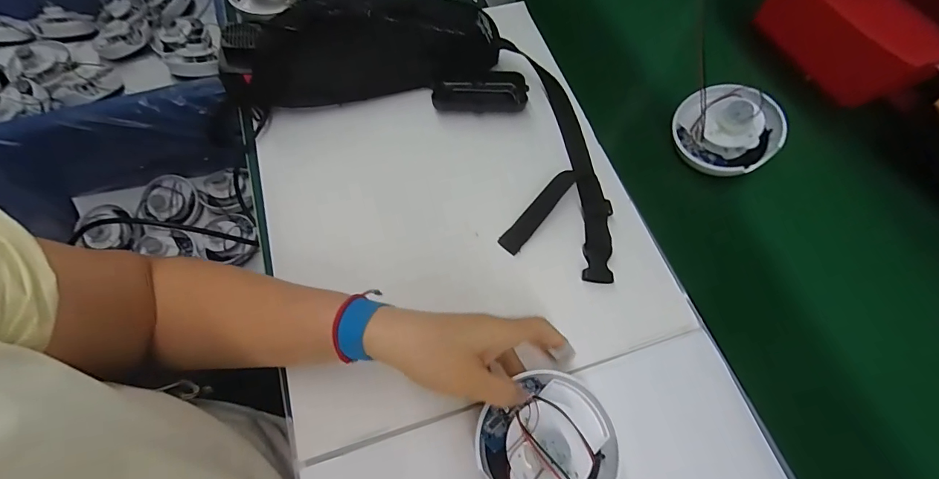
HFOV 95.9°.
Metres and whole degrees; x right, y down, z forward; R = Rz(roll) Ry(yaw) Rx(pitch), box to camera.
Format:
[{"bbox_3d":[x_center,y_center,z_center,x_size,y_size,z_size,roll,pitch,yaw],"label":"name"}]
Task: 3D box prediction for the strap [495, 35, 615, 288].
[{"bbox_3d":[0.093,-0.093,0.459,0.116,0.034,0.276,6,66,-2],"label":"strap"}]

